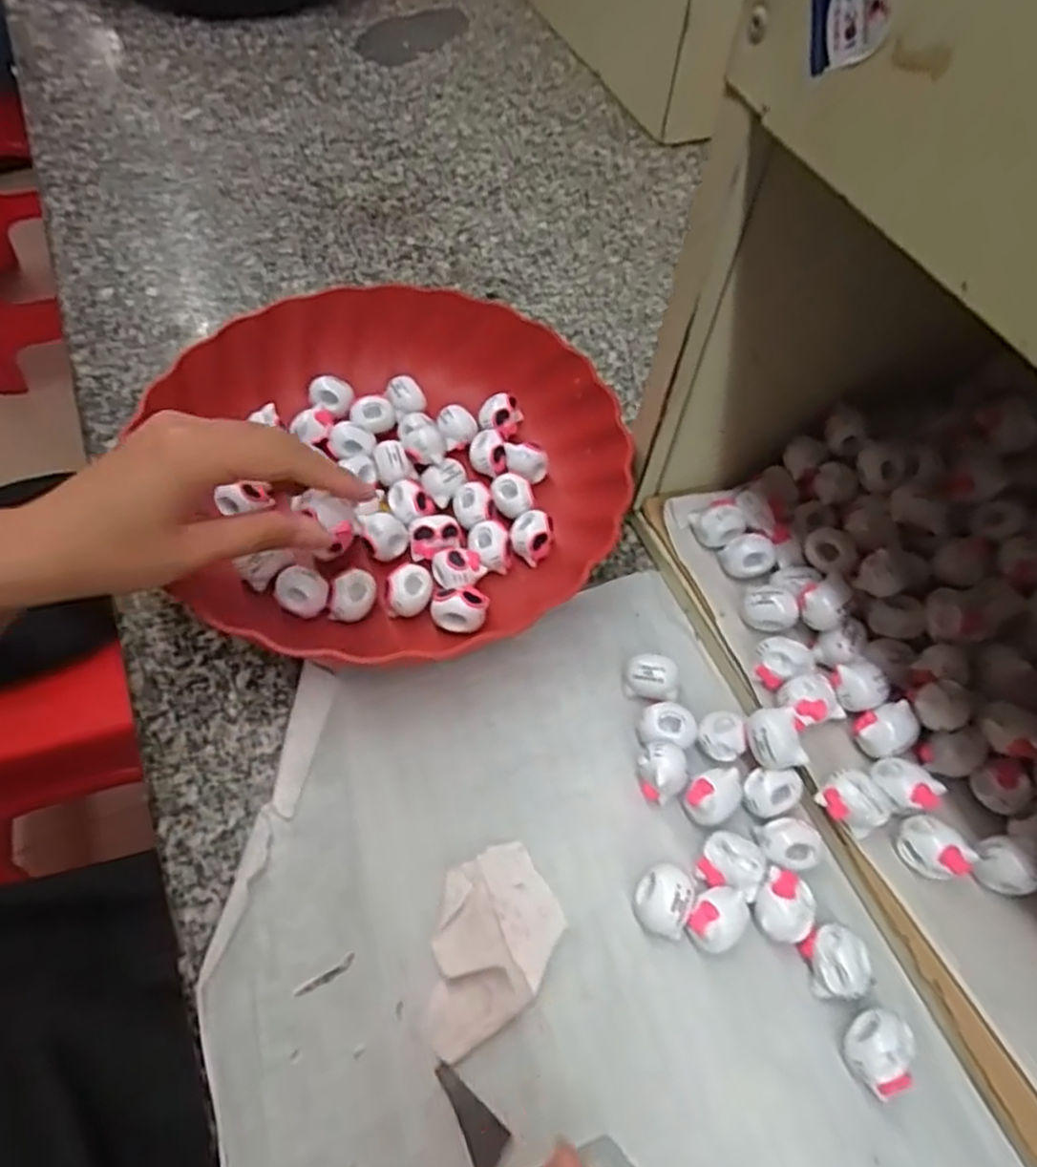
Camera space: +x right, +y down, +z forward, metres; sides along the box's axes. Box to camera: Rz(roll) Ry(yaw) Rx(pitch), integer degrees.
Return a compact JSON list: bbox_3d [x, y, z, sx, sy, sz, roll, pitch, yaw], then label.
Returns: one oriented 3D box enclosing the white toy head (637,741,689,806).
[{"bbox_3d":[0.062,0.082,0.325,0.020,0.025,0.021,2,55,-3],"label":"white toy head"}]

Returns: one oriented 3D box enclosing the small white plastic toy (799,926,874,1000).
[{"bbox_3d":[0.122,0.145,0.288,0.021,0.018,0.025,-12,58,-13],"label":"small white plastic toy"}]

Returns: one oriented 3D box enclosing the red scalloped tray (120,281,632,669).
[{"bbox_3d":[-0.067,-0.063,0.397,0.234,0.050,0.225,-5,56,-8],"label":"red scalloped tray"}]

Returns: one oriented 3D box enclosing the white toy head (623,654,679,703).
[{"bbox_3d":[0.062,0.046,0.352,0.024,0.025,0.017,24,57,11],"label":"white toy head"}]

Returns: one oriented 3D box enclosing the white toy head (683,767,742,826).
[{"bbox_3d":[0.083,0.092,0.321,0.023,0.019,0.019,-22,60,-19],"label":"white toy head"}]

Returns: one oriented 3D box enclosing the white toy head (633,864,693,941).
[{"bbox_3d":[0.056,0.124,0.295,0.022,0.017,0.025,14,56,5],"label":"white toy head"}]

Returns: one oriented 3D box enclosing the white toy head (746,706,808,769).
[{"bbox_3d":[0.109,0.066,0.319,0.020,0.018,0.023,0,56,-5],"label":"white toy head"}]

